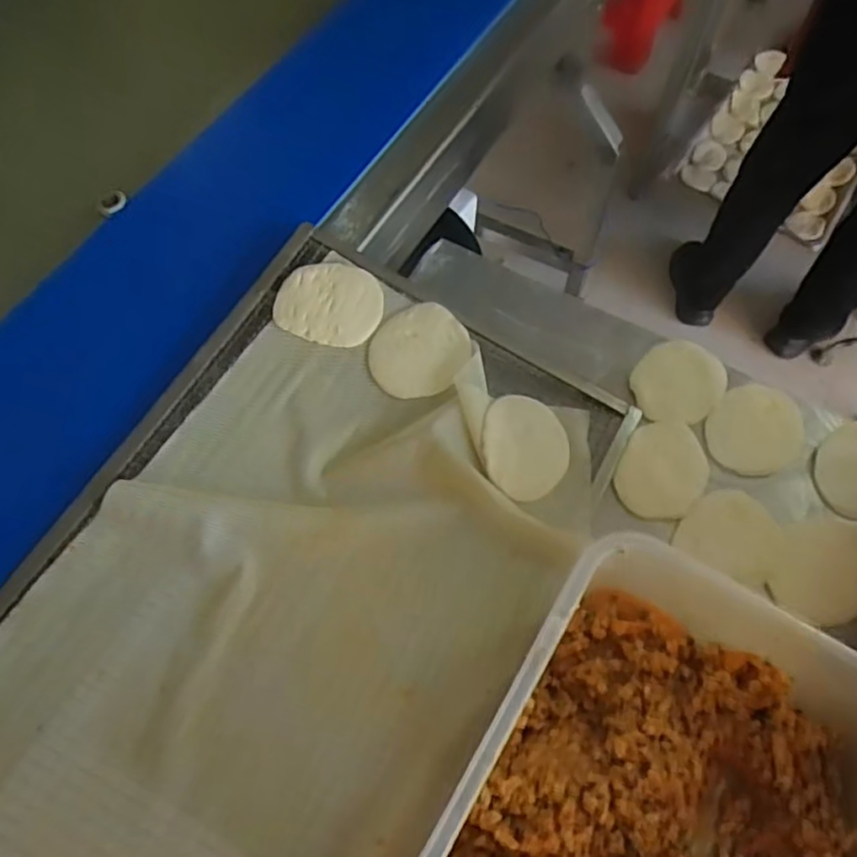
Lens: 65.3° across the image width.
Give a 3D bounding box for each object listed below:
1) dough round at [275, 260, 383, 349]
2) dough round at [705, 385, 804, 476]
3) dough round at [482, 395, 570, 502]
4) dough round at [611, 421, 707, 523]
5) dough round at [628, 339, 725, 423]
[{"bbox_3d":[-0.097,-0.124,0.661,0.100,0.006,0.086,11,73,-6],"label":"dough round"},{"bbox_3d":[0.326,0.002,0.665,0.084,0.013,0.099,38,69,16],"label":"dough round"},{"bbox_3d":[0.093,0.017,0.636,0.082,0.004,0.099,-3,73,-14],"label":"dough round"},{"bbox_3d":[0.228,0.040,0.651,0.081,0.010,0.102,24,66,11],"label":"dough round"},{"bbox_3d":[0.259,-0.048,0.690,0.084,0.005,0.102,36,69,16],"label":"dough round"}]

